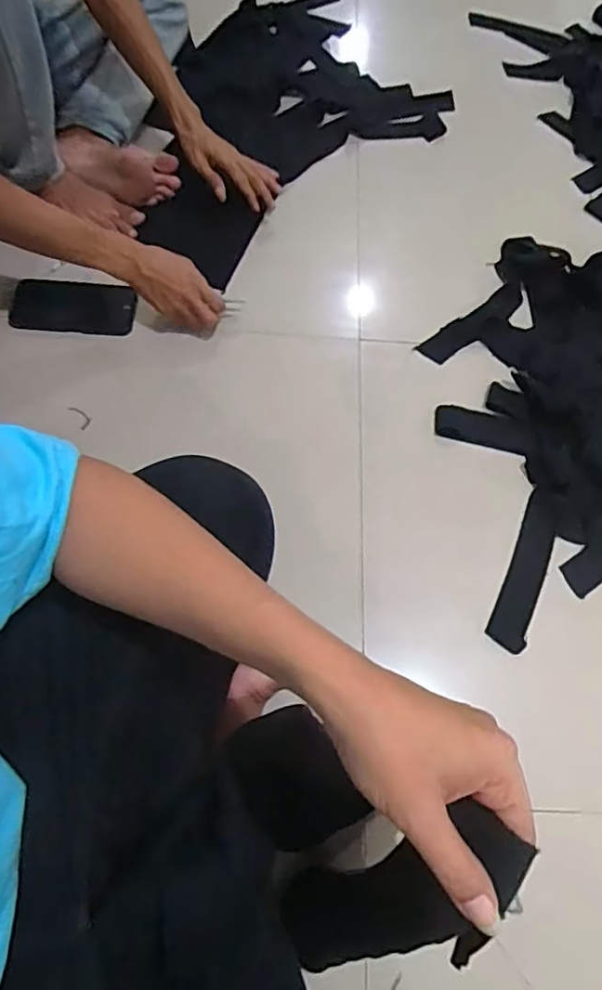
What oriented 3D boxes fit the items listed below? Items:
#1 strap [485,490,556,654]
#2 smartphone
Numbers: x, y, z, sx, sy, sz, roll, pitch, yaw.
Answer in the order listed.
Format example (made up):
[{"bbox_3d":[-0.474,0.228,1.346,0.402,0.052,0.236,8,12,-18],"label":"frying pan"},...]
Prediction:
[{"bbox_3d":[0.283,0.093,0.737,0.048,0.008,0.209,28,64,0],"label":"strap"},{"bbox_3d":[-0.323,-0.264,0.834,0.169,0.010,0.076,2,73,-6],"label":"smartphone"}]

